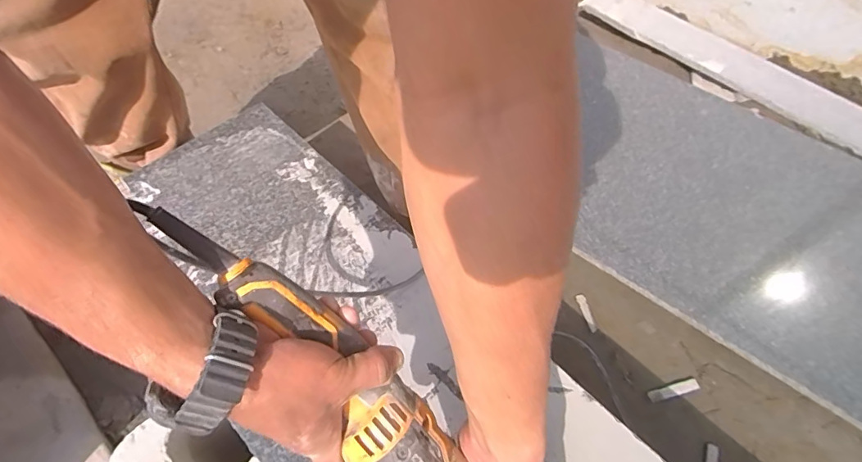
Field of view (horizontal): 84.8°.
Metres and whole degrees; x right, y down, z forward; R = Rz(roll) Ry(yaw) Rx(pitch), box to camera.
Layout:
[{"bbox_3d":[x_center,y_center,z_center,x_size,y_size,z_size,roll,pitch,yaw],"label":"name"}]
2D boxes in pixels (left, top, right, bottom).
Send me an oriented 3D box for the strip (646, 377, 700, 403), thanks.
[{"bbox_3d":[0.353,0.231,0.685,0.078,0.004,0.017,-14,64,-4],"label":"strip"}]

